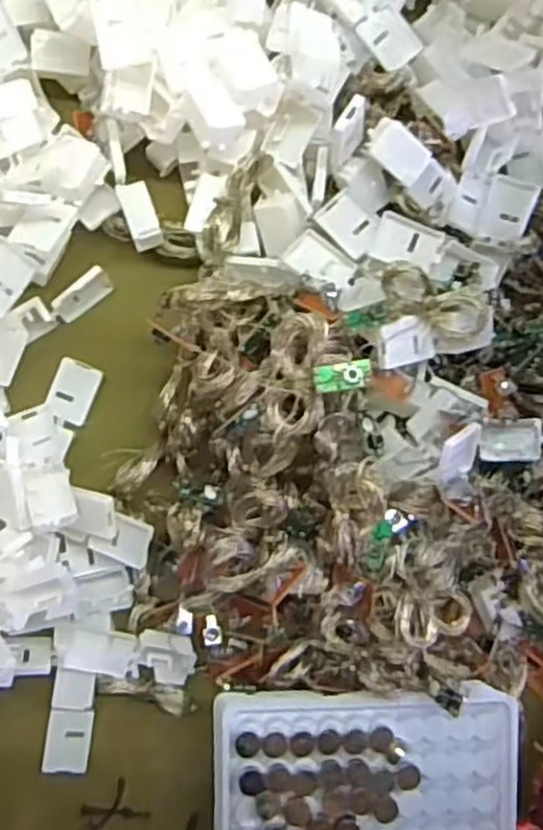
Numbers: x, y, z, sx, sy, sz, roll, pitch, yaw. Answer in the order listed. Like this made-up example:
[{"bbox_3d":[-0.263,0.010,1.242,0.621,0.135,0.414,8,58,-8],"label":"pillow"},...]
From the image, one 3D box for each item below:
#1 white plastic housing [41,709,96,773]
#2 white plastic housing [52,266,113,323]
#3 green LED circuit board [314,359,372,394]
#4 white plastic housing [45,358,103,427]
[{"bbox_3d":[-0.089,0.144,0.327,0.019,0.007,0.027,6,88,-8],"label":"white plastic housing"},{"bbox_3d":[-0.083,-0.053,0.327,0.028,0.019,0.009,-40,94,-7],"label":"white plastic housing"},{"bbox_3d":[0.027,-0.014,0.276,0.021,0.004,0.010,-9,90,12],"label":"green LED circuit board"},{"bbox_3d":[-0.088,-0.009,0.329,0.019,0.005,0.028,20,86,-7],"label":"white plastic housing"}]

